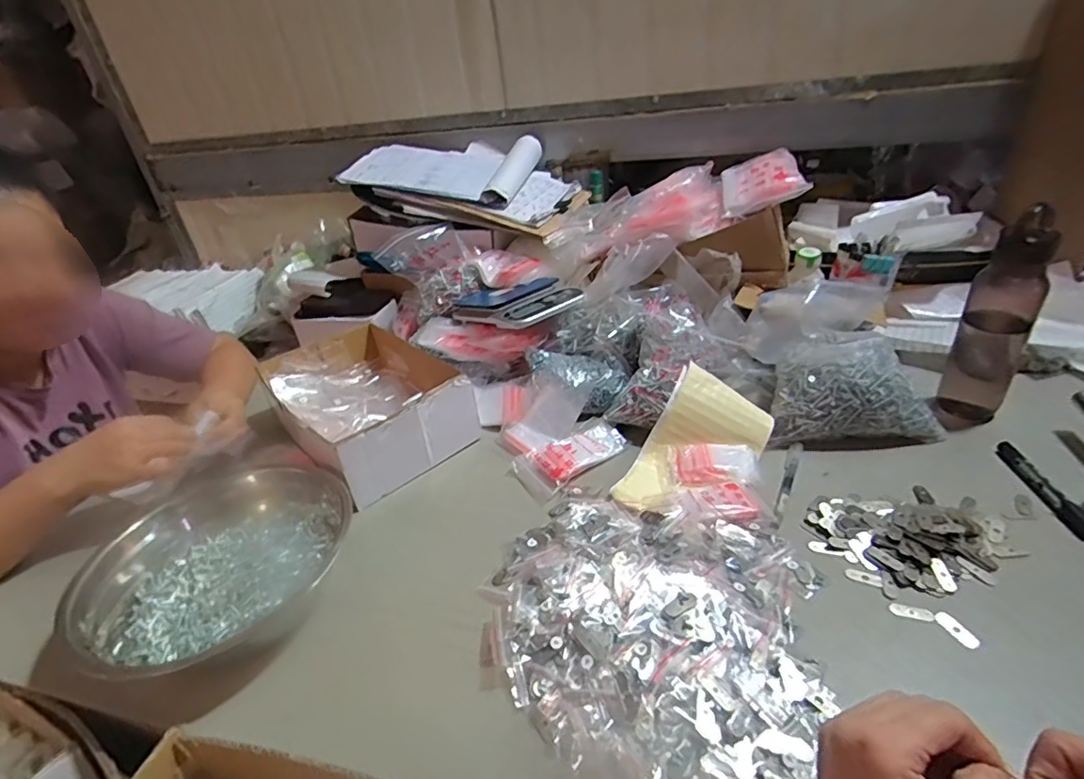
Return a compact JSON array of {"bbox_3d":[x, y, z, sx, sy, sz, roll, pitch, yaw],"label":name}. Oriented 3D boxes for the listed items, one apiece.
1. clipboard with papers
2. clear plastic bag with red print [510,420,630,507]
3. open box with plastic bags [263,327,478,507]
[{"bbox_3d":[-0.136,-0.405,1.006,0.426,0.082,0.264,19,45,11],"label":"clipboard with papers"},{"bbox_3d":[0.035,0.082,0.681,0.147,0.024,0.073,-27,37,-29],"label":"clear plastic bag with red print"},{"bbox_3d":[-0.249,0.017,0.767,0.199,0.107,0.304,-28,37,-29],"label":"open box with plastic bags"}]

